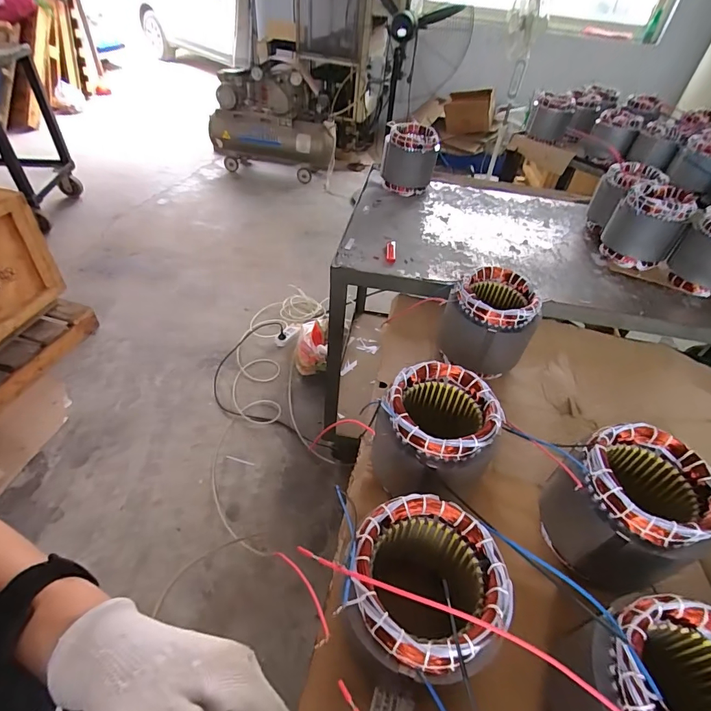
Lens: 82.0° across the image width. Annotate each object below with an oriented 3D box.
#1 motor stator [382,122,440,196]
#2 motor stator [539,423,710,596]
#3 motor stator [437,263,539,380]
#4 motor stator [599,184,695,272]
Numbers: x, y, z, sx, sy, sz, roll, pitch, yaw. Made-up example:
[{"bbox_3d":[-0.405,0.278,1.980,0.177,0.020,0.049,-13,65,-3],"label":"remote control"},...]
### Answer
[{"bbox_3d":[0.161,-0.600,1.235,0.149,0.160,0.155,5,44,-1],"label":"motor stator"},{"bbox_3d":[0.320,0.185,0.497,0.130,0.164,0.140,3,44,-3],"label":"motor stator"},{"bbox_3d":[0.240,-0.060,0.733,0.144,0.138,0.139,28,48,21],"label":"motor stator"},{"bbox_3d":[0.725,-0.327,1.021,0.151,0.157,0.161,28,48,21],"label":"motor stator"}]

